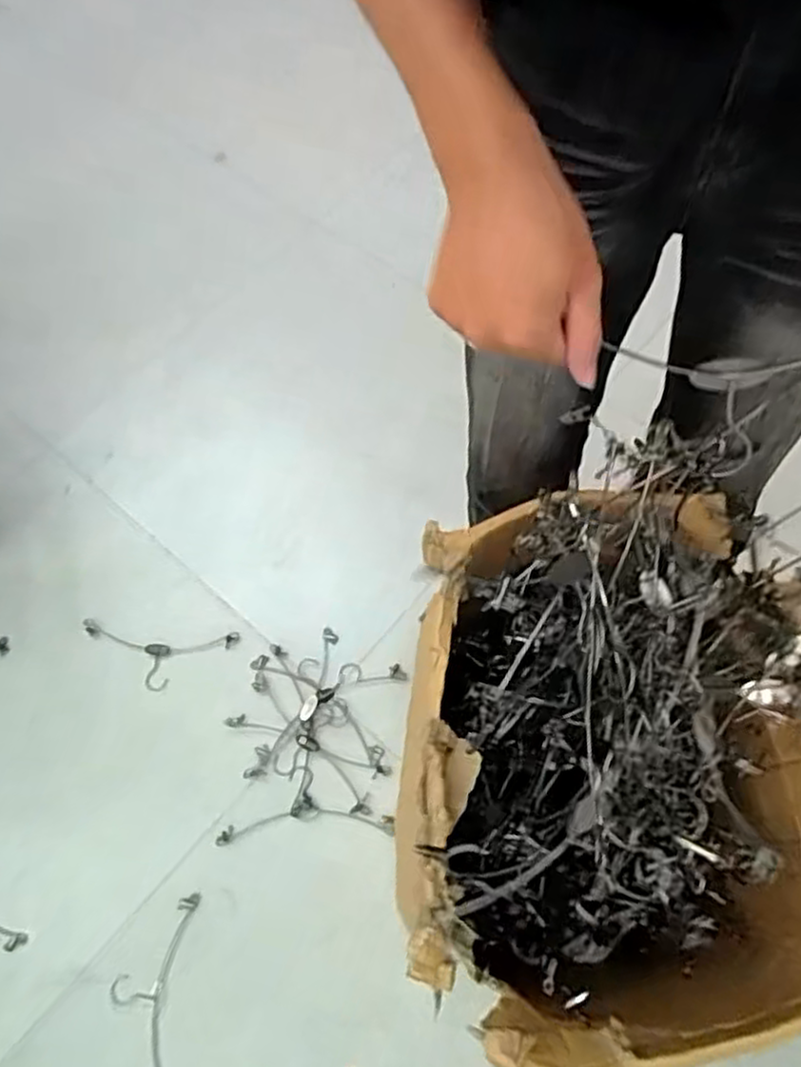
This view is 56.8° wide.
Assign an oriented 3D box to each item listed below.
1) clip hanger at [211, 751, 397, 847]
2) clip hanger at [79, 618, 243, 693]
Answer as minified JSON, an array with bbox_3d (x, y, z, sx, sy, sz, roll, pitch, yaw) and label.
[{"bbox_3d":[-0.151,0.417,1.174,0.272,0.022,0.126,-5,65,2],"label":"clip hanger"},{"bbox_3d":[-0.429,0.214,1.290,0.278,0.014,0.109,3,63,5],"label":"clip hanger"}]

